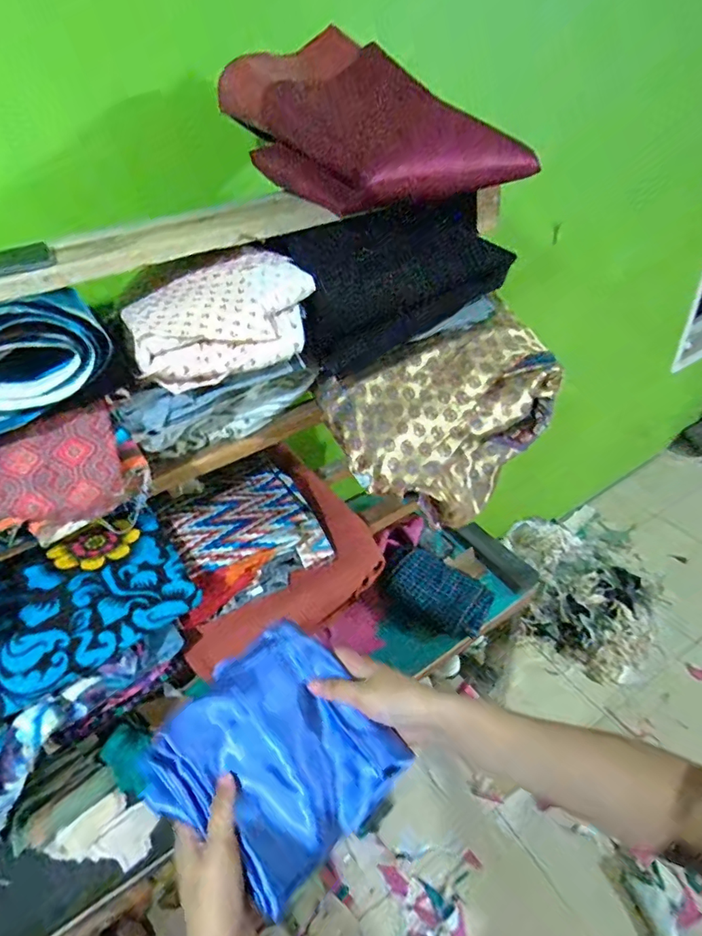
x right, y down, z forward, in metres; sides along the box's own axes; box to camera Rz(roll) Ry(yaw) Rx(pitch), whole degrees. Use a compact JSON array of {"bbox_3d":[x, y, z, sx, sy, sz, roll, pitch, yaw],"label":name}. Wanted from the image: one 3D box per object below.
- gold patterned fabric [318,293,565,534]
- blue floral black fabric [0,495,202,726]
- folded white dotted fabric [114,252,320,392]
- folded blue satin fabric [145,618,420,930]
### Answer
[{"bbox_3d":[0.114,-0.068,0.614,0.271,0.172,0.180,-32,44,-28],"label":"gold patterned fabric"},{"bbox_3d":[-0.311,0.146,0.501,0.260,0.050,0.161,-29,42,-25],"label":"blue floral black fabric"},{"bbox_3d":[-0.132,-0.151,0.483,0.182,0.077,0.119,-24,41,-21],"label":"folded white dotted fabric"},{"bbox_3d":[-0.062,0.244,0.410,0.170,0.020,0.168,44,63,13],"label":"folded blue satin fabric"}]

